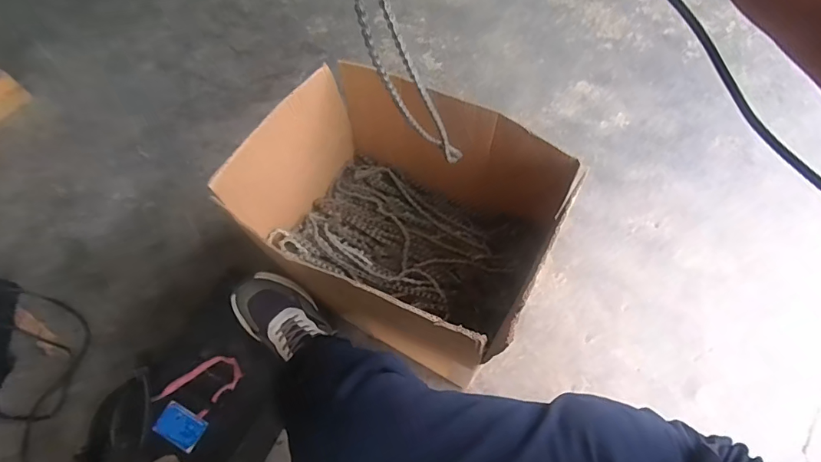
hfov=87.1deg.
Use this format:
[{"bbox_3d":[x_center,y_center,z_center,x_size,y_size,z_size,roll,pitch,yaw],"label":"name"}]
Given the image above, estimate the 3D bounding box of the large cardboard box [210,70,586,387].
[{"bbox_3d":[-0.019,0.010,0.803,0.468,0.385,0.349,27,67,15],"label":"large cardboard box"}]

